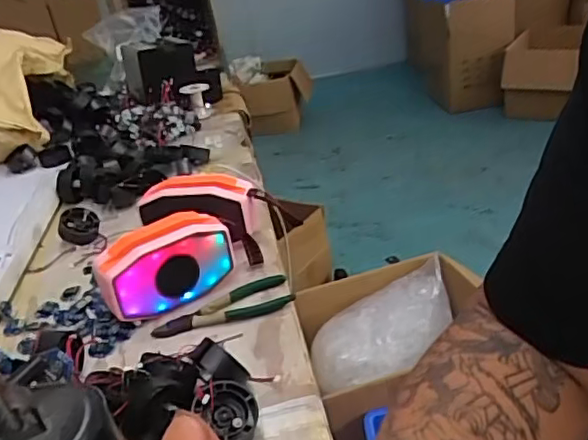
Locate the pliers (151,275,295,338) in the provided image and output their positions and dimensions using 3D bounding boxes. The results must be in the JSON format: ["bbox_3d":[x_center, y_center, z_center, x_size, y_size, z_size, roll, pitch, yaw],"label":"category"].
[{"bbox_3d":[-0.078,0.091,0.655,0.146,0.011,0.053,-12,27,-9],"label":"pliers"}]

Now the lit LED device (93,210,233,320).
[{"bbox_3d":[-0.142,0.048,0.673,0.145,0.083,0.056,-22,30,-26],"label":"lit LED device"}]

